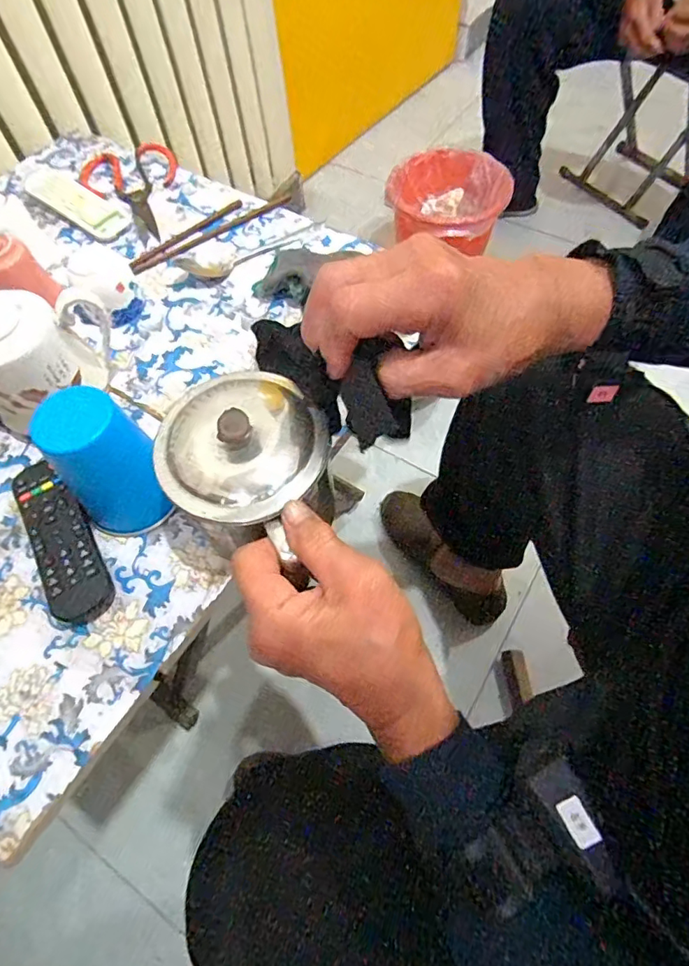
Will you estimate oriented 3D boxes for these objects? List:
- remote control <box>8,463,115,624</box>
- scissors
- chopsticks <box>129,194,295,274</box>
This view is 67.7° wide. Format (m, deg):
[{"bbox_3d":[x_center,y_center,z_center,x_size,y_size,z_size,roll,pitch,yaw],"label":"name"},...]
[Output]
[{"bbox_3d":[-0.223,0.040,0.405,0.044,0.021,0.144,-31,64,-14],"label":"remote control"},{"bbox_3d":[-0.256,-0.356,0.626,0.115,0.008,0.198,-19,62,-8],"label":"scissors"},{"bbox_3d":[-0.152,-0.292,0.589,0.203,0.008,0.041,-32,64,-15],"label":"chopsticks"}]

